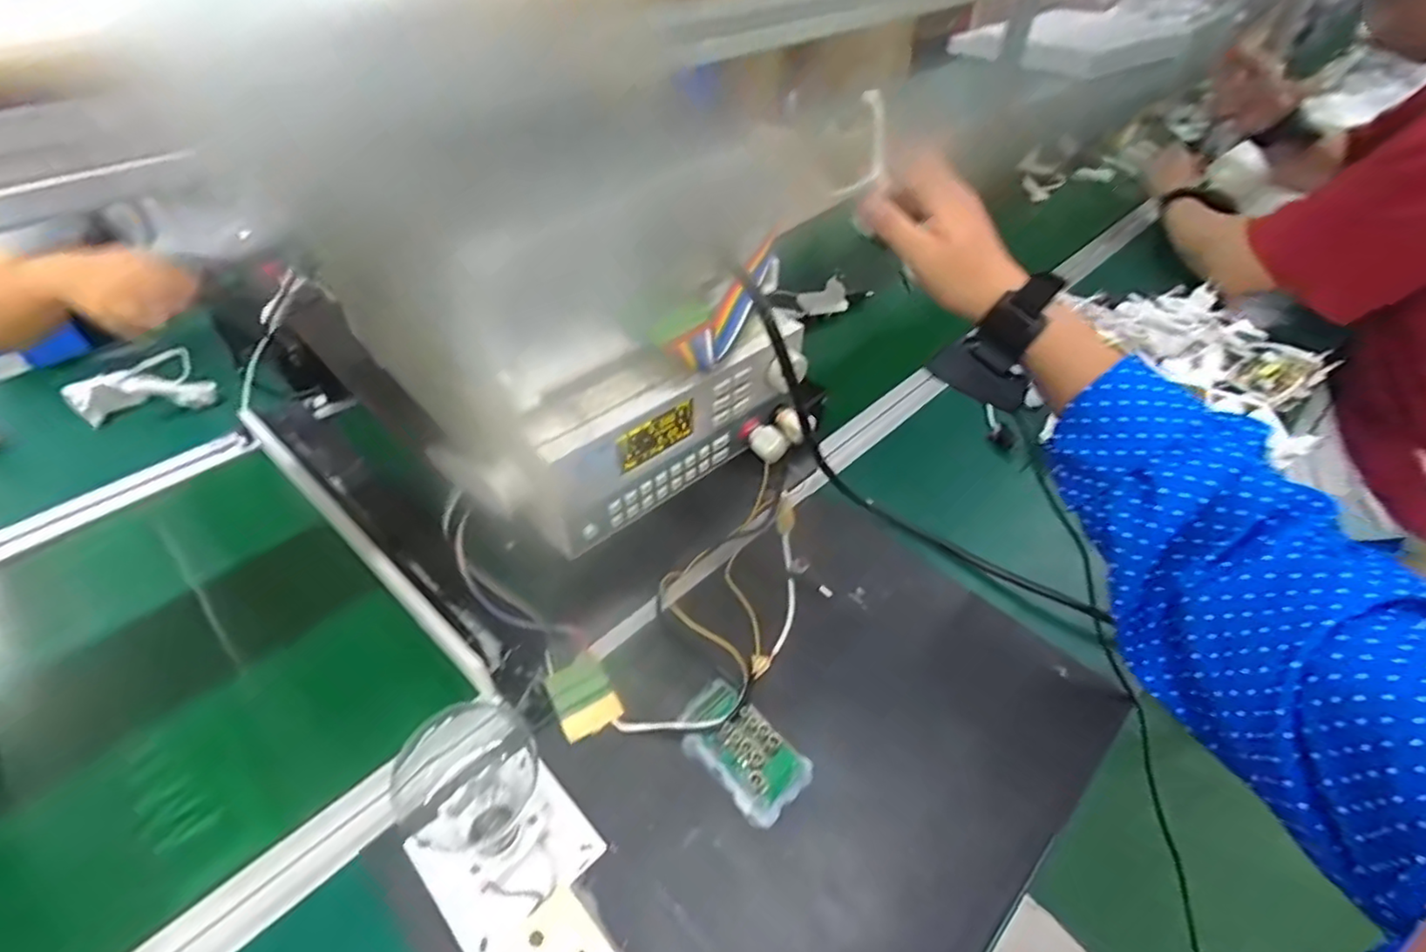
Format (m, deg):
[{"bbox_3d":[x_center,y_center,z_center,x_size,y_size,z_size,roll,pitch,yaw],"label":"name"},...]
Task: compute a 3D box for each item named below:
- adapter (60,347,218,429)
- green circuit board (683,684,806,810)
[{"bbox_3d":[-0.616,-0.099,0.694,0.131,0.055,0.065,-17,47,-15],"label":"adapter"},{"bbox_3d":[0.020,0.177,0.435,0.042,0.016,0.079,-35,54,-29],"label":"green circuit board"}]

